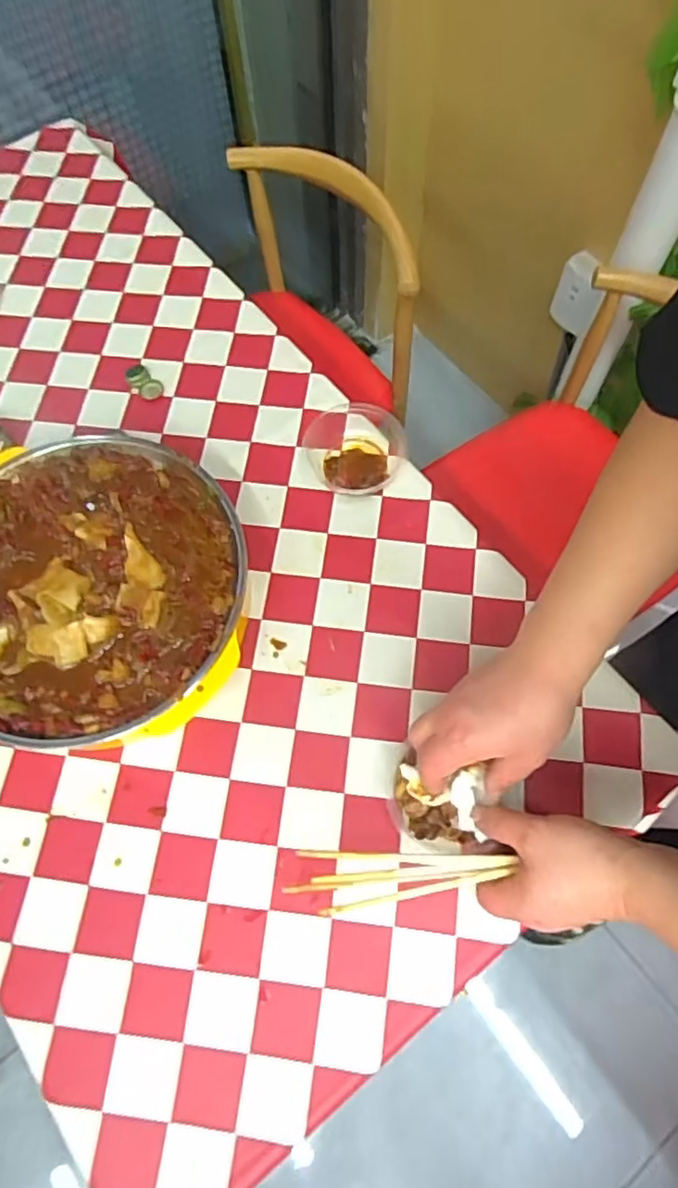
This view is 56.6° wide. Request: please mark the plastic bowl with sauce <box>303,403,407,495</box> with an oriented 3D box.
[{"bbox_3d":[0.013,-0.155,0.692,0.112,0.031,0.118,0,69,1],"label":"plastic bowl with sauce"}]

